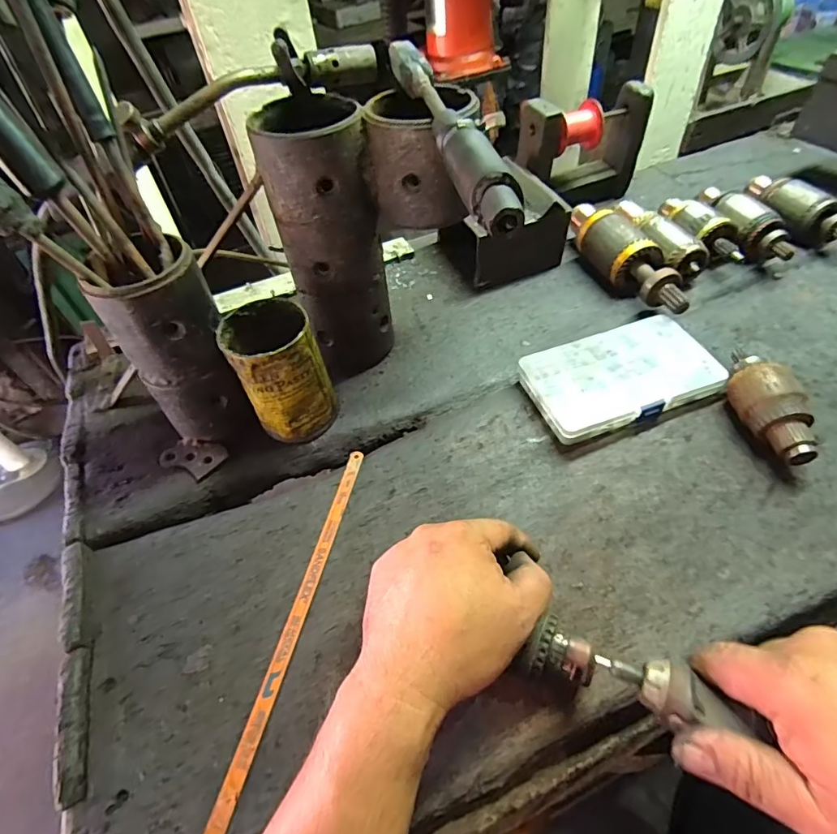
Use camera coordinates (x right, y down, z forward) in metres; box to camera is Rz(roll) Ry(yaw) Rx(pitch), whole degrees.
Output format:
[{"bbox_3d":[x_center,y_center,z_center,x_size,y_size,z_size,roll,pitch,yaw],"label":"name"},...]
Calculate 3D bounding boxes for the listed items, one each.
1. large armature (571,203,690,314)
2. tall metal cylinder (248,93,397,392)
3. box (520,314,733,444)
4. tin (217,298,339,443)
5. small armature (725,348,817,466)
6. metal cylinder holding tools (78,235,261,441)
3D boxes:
[{"bbox_3d":[0.239,-0.184,0.568,0.059,0.063,0.205,-17,51,-8],"label":"large armature"},{"bbox_3d":[-0.078,-0.152,0.461,0.087,0.232,0.089,-19,51,-10],"label":"tall metal cylinder"},{"bbox_3d":[0.193,-0.039,0.475,0.176,0.030,0.101,-21,51,-11],"label":"box"},{"bbox_3d":[-0.123,-0.038,0.448,0.072,0.116,0.074,-3,49,4],"label":"tin"},{"bbox_3d":[0.304,-0.011,0.429,0.047,0.050,0.120,-5,50,1],"label":"small armature"},{"bbox_3d":[-0.196,-0.052,0.422,0.081,0.171,0.065,-22,51,-12],"label":"metal cylinder holding tools"}]

